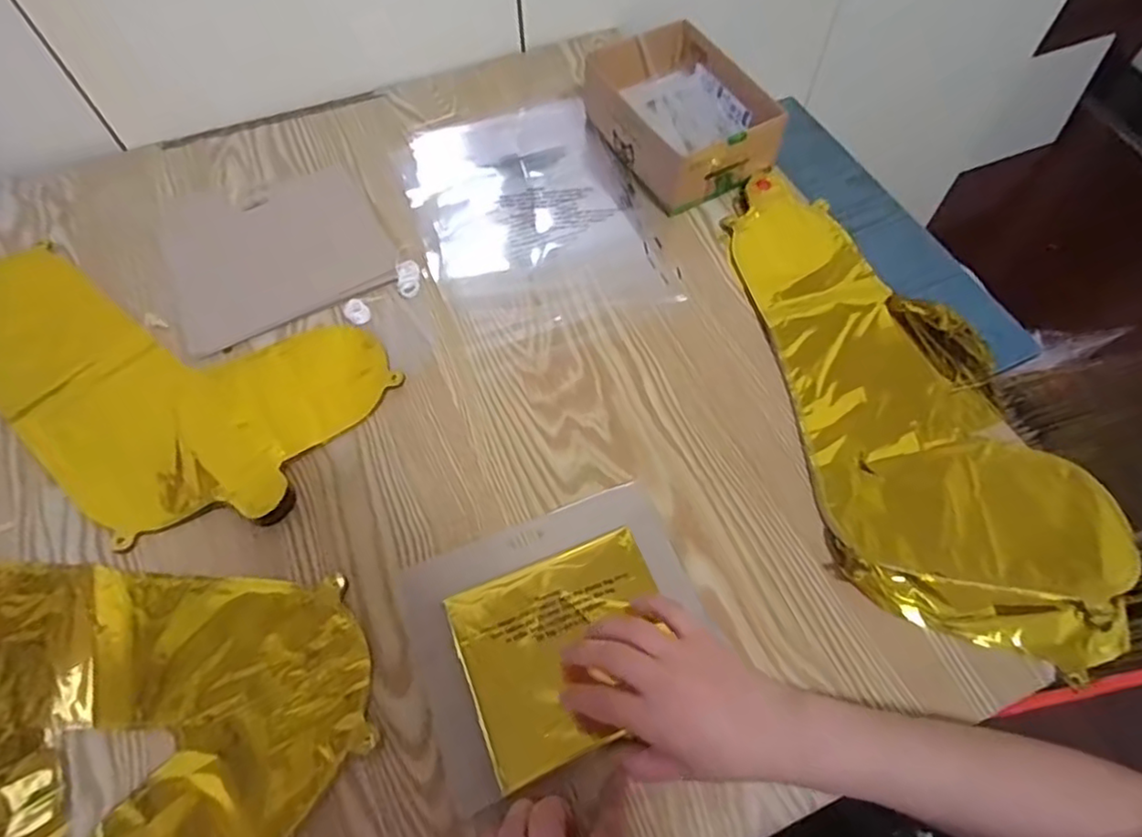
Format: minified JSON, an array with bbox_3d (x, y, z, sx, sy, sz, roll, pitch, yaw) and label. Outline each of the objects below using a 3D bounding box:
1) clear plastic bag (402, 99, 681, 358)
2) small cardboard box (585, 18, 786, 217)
[{"bbox_3d":[-0.039,-0.199,0.621,0.209,0.013,0.278,-18,62,-9],"label":"clear plastic bag"},{"bbox_3d":[0.111,-0.306,0.644,0.139,0.066,0.188,-27,64,-13],"label":"small cardboard box"}]

